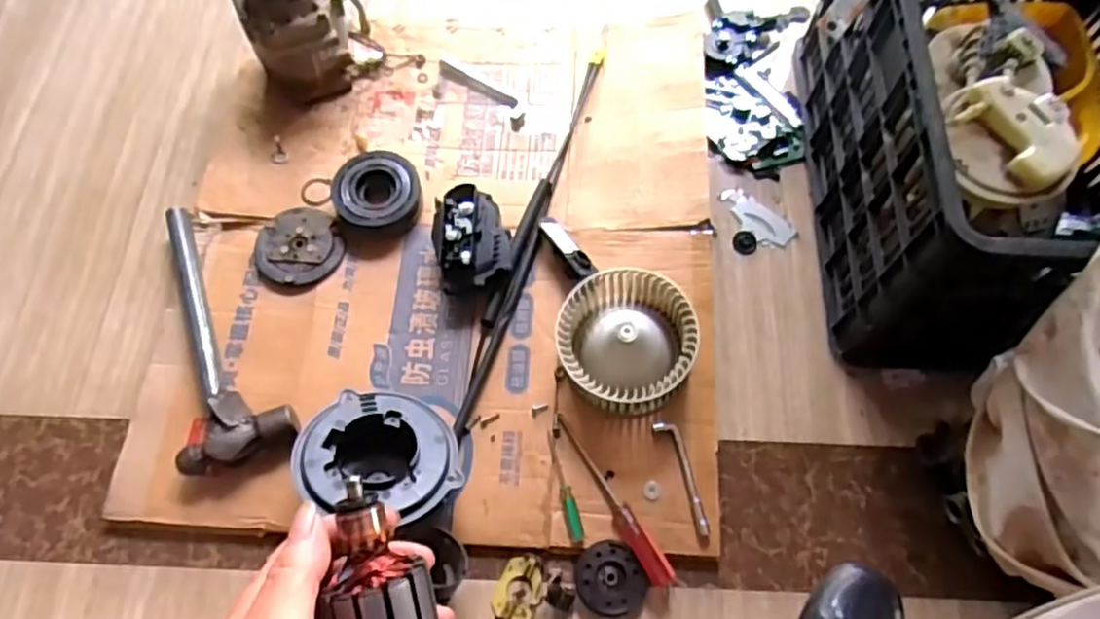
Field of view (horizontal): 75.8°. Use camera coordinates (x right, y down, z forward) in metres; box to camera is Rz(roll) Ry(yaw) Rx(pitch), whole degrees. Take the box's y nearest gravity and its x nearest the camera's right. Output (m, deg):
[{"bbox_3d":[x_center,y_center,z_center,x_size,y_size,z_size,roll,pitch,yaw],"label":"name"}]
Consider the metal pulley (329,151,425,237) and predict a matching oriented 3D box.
[{"bbox_3d":[-0.208,-0.143,0.863,0.107,0.038,0.105,12,66,8],"label":"metal pulley"}]

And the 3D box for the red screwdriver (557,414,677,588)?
[{"bbox_3d":[0.063,0.188,0.716,0.025,0.020,0.195,-29,67,-11],"label":"red screwdriver"}]

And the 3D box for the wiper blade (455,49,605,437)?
[{"bbox_3d":[-0.019,-0.109,0.852,0.030,0.023,0.531,16,66,10],"label":"wiper blade"}]

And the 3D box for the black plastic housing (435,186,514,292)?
[{"bbox_3d":[-0.090,-0.077,0.817,0.086,0.066,0.114,-12,67,-5],"label":"black plastic housing"}]

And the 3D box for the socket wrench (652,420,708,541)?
[{"bbox_3d":[0.140,0.171,0.723,0.024,0.015,0.119,-19,65,-6],"label":"socket wrench"}]

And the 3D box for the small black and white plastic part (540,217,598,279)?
[{"bbox_3d":[0.020,-0.070,0.820,0.029,0.035,0.090,-36,68,-14],"label":"small black and white plastic part"}]

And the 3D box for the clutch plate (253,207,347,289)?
[{"bbox_3d":[-0.303,-0.077,0.848,0.095,0.014,0.110,-29,67,-11],"label":"clutch plate"}]

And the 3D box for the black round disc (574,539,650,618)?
[{"bbox_3d":[0.059,0.270,0.706,0.064,0.023,0.070,-1,65,2],"label":"black round disc"}]

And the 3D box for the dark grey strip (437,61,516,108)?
[{"bbox_3d":[-0.099,-0.304,0.957,0.127,0.007,0.019,30,69,15],"label":"dark grey strip"}]

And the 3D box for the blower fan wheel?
[{"bbox_3d":[0.079,0.034,0.751,0.137,0.077,0.137,-1,65,2],"label":"blower fan wheel"}]

